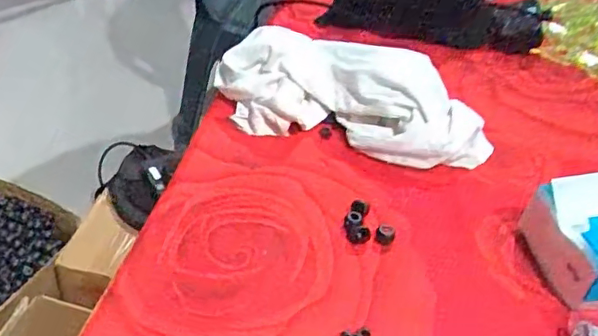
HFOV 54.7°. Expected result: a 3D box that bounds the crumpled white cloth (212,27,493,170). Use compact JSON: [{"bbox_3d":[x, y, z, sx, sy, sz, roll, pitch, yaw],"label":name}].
[{"bbox_3d":[0.050,-0.068,0.555,0.269,0.073,0.088,15,40,12],"label":"crumpled white cloth"}]

